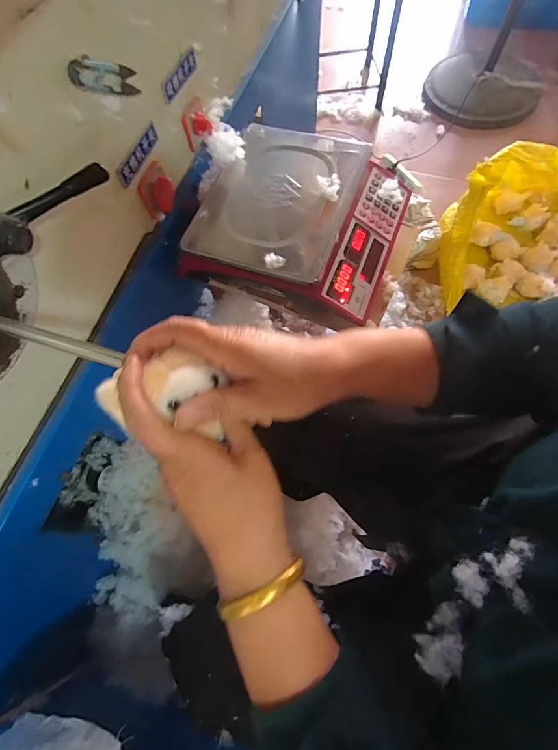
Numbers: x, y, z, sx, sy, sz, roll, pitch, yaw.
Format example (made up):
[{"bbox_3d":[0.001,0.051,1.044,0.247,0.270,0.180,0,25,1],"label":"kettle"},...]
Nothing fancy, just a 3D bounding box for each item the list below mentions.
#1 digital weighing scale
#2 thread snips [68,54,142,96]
[{"bbox_3d":[0.037,-0.264,0.645,0.318,0.085,0.303,17,69,10],"label":"digital weighing scale"},{"bbox_3d":[-0.192,-0.333,0.432,0.012,0.029,0.114,15,35,9],"label":"thread snips"}]

